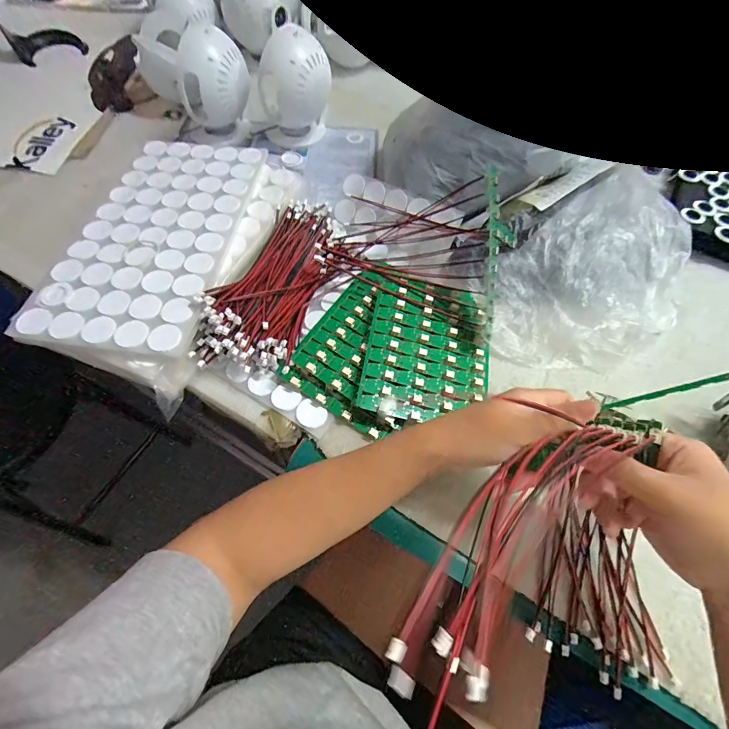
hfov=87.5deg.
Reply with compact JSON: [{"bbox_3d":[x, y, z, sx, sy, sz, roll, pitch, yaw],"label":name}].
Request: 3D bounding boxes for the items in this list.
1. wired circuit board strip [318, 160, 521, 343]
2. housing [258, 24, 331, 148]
[{"bbox_3d":[0.060,-0.145,0.408,0.204,0.082,0.151,20,62,10],"label":"wired circuit board strip"},{"bbox_3d":[-0.097,-0.385,0.543,0.098,0.140,0.095,-6,61,-5],"label":"housing"}]

